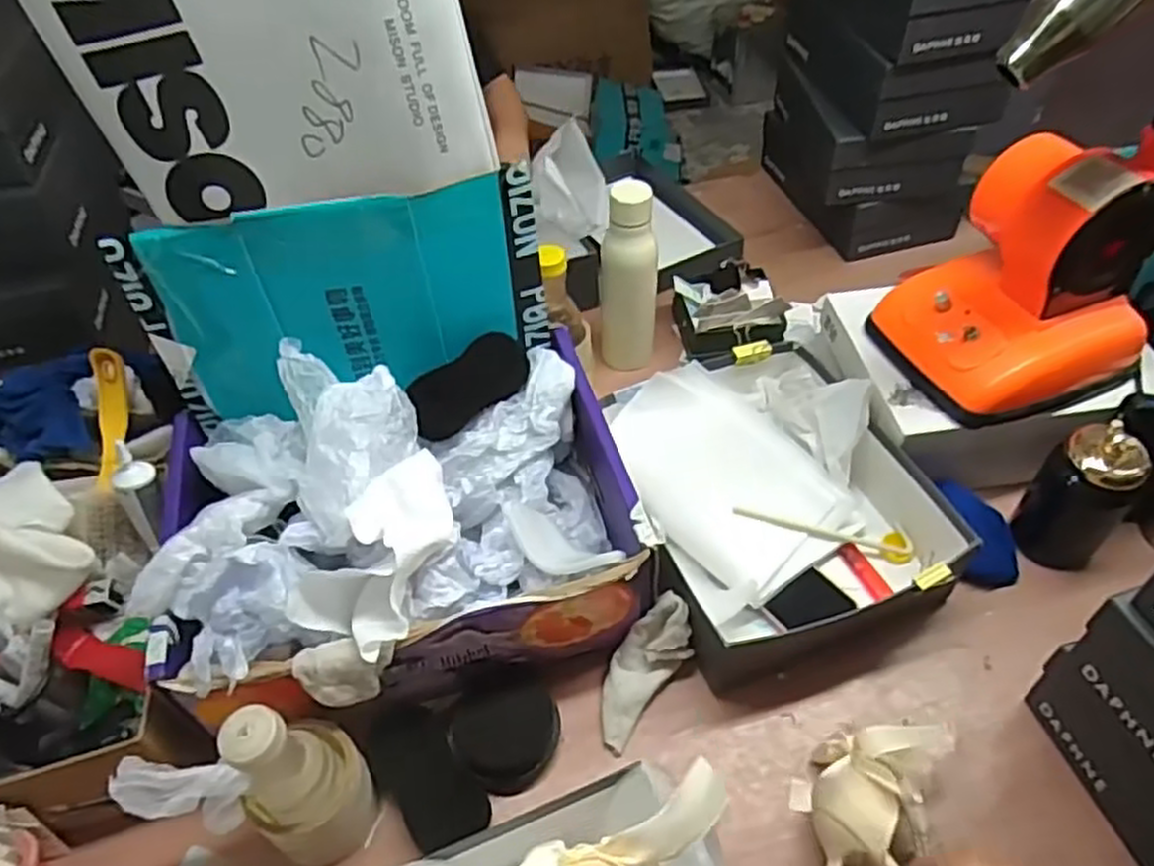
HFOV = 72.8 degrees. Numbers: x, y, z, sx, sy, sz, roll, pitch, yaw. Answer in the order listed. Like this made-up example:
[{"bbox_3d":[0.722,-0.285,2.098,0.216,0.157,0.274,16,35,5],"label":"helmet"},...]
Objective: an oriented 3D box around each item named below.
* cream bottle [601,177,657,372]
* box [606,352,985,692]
[{"bbox_3d":[0.059,-0.176,0.915,0.067,0.217,0.058,-4,48,1],"label":"cream bottle"},{"bbox_3d":[0.190,0.059,0.787,0.269,0.104,0.322,-14,49,-8],"label":"box"}]

